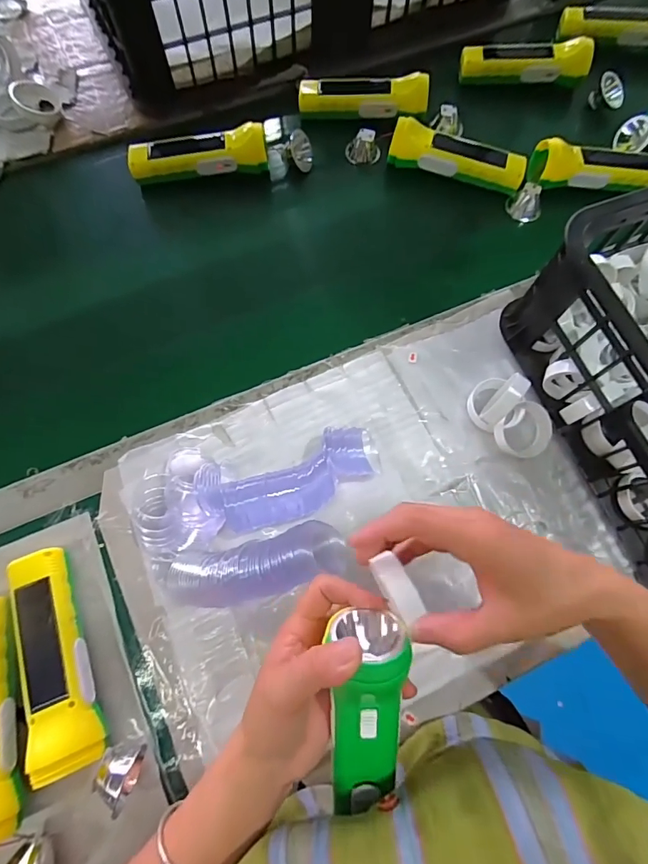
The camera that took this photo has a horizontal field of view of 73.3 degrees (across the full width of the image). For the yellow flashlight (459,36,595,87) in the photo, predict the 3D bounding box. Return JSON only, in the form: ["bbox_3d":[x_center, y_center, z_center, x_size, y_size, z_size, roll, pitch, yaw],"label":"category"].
[{"bbox_3d":[0.268,-0.495,0.576,0.161,0.041,0.038,6,71,2],"label":"yellow flashlight"}]

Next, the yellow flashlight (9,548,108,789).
[{"bbox_3d":[-0.213,0.177,0.346,0.048,0.040,0.164,-23,72,-7],"label":"yellow flashlight"}]

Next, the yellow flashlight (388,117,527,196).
[{"bbox_3d":[0.161,-0.334,0.521,0.160,0.047,0.041,14,72,5],"label":"yellow flashlight"}]

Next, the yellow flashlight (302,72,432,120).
[{"bbox_3d":[0.049,-0.426,0.556,0.160,0.037,0.039,3,71,1],"label":"yellow flashlight"}]

